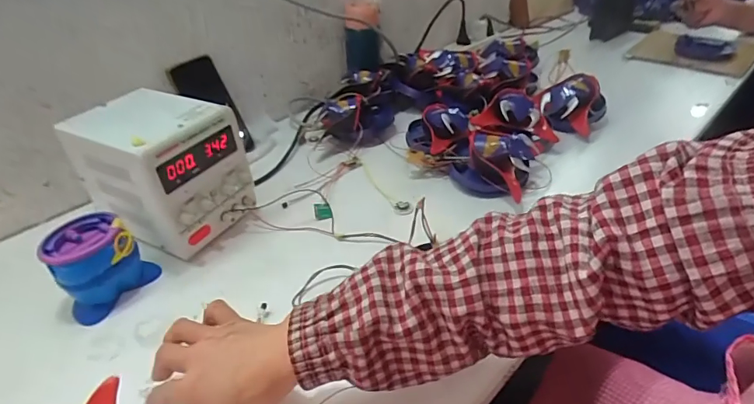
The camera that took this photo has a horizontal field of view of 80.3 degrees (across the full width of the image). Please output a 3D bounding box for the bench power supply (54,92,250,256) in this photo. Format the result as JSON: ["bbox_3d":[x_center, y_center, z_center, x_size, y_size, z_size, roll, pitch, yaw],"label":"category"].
[{"bbox_3d":[-0.267,-0.039,0.566,0.179,0.160,0.125,14,40,21],"label":"bench power supply"}]

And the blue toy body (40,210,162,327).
[{"bbox_3d":[-0.311,0.067,0.496,0.069,0.081,0.091,19,42,26],"label":"blue toy body"}]

